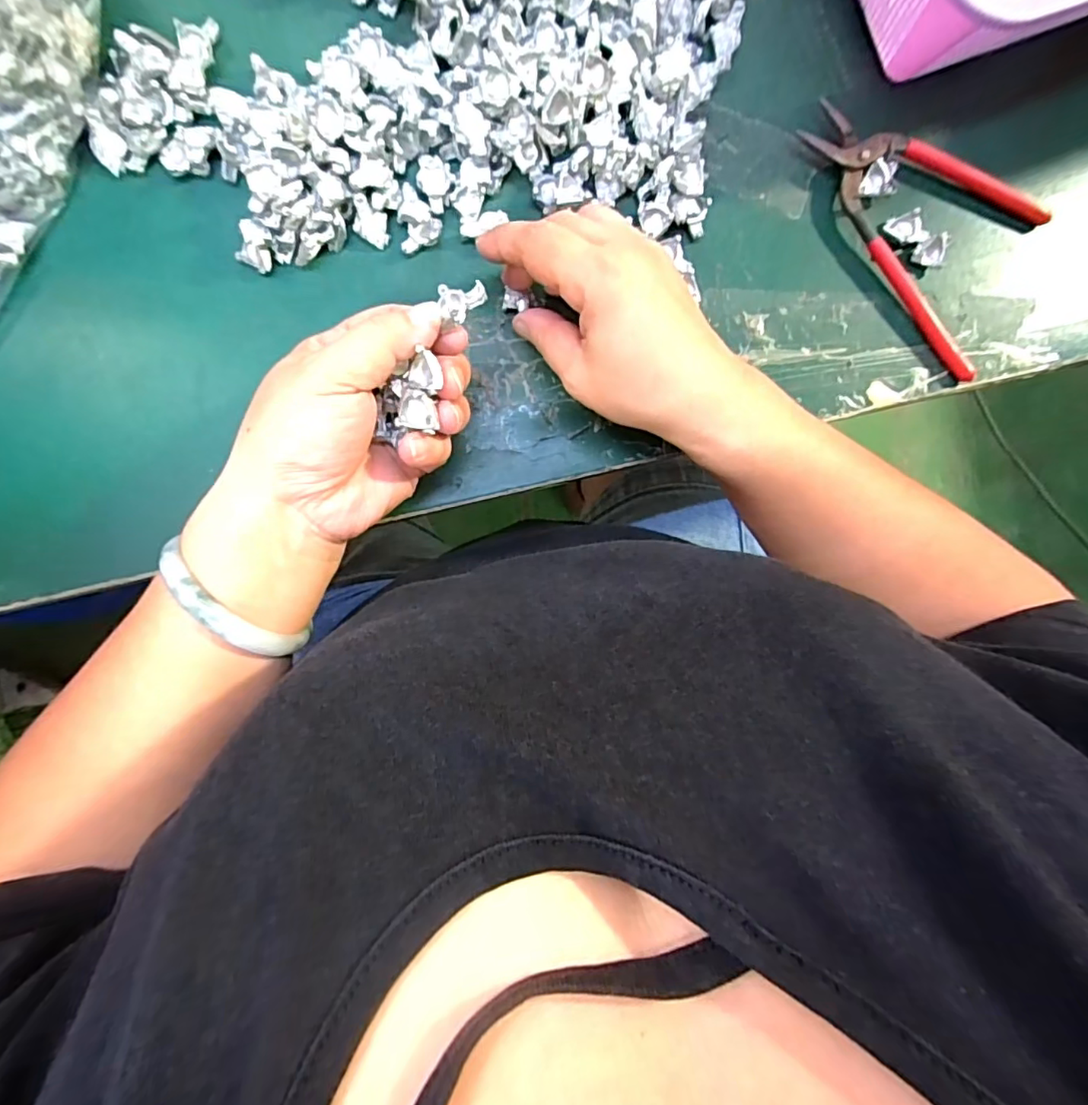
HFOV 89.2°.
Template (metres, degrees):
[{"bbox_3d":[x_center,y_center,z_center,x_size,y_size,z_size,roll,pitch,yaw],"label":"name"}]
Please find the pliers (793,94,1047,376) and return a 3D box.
[{"bbox_3d":[0.222,-0.190,0.312,0.087,0.014,0.164,-39,95,-5],"label":"pliers"}]

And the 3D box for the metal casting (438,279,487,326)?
[{"bbox_3d":[-0.032,-0.099,0.220,0.018,0.009,0.015,1,93,-7],"label":"metal casting"}]

